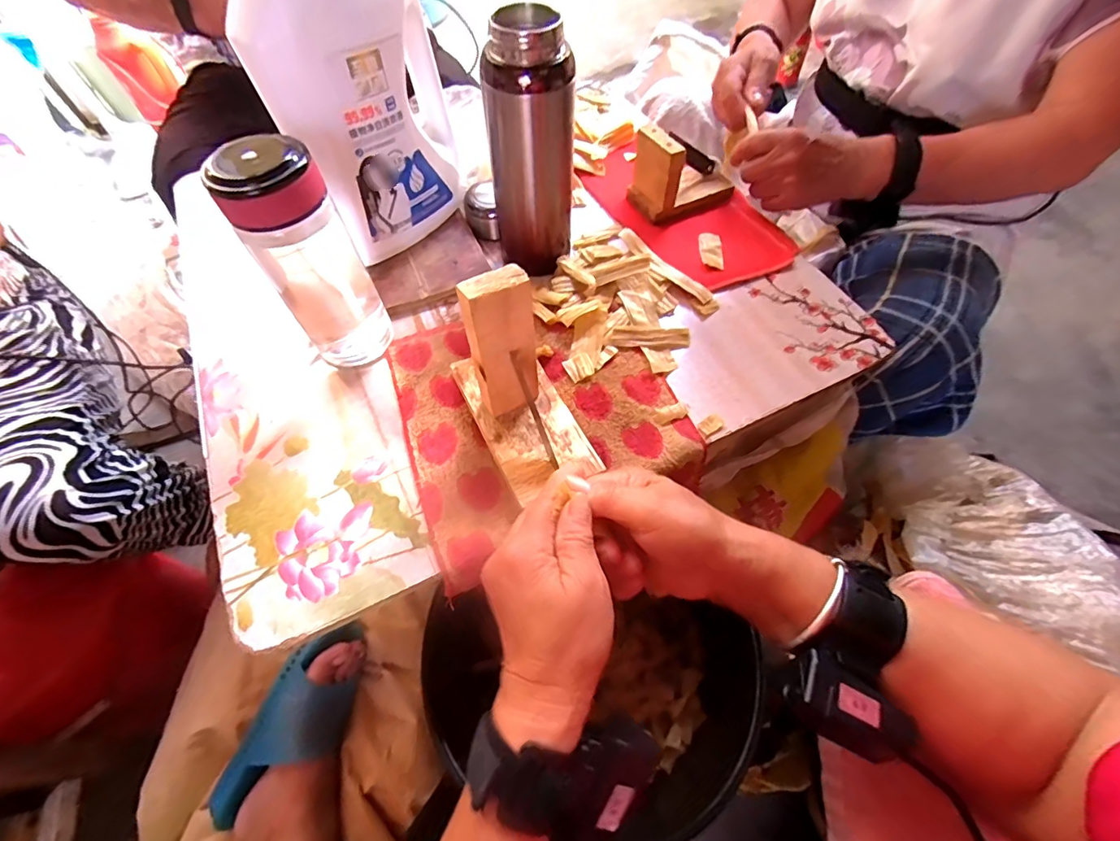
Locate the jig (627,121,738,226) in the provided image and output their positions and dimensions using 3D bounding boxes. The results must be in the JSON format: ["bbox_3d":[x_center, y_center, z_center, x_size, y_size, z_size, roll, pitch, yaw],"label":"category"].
[{"bbox_3d":[0.138,-0.280,0.523,0.111,0.079,0.073,-31,63,-16],"label":"jig"}]

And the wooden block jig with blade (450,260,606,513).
[{"bbox_3d":[-0.029,-0.028,0.338,0.071,0.134,0.136,-24,61,-13],"label":"wooden block jig with blade"}]

